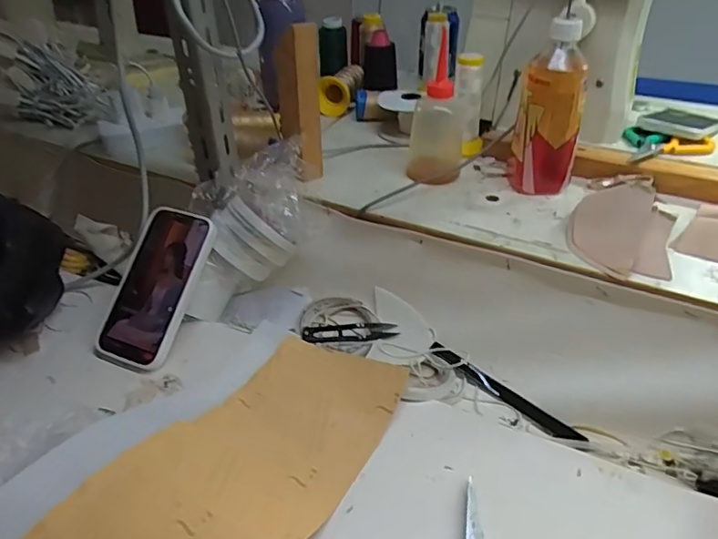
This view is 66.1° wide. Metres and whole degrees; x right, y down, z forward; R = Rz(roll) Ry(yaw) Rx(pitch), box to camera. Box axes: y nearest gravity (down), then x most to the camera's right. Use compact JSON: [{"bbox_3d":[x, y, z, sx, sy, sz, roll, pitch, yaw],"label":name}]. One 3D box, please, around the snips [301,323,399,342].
[{"bbox_3d":[-0.009,0.066,0.601,0.101,0.013,0.026,-3,37,-3],"label":"snips"}]

